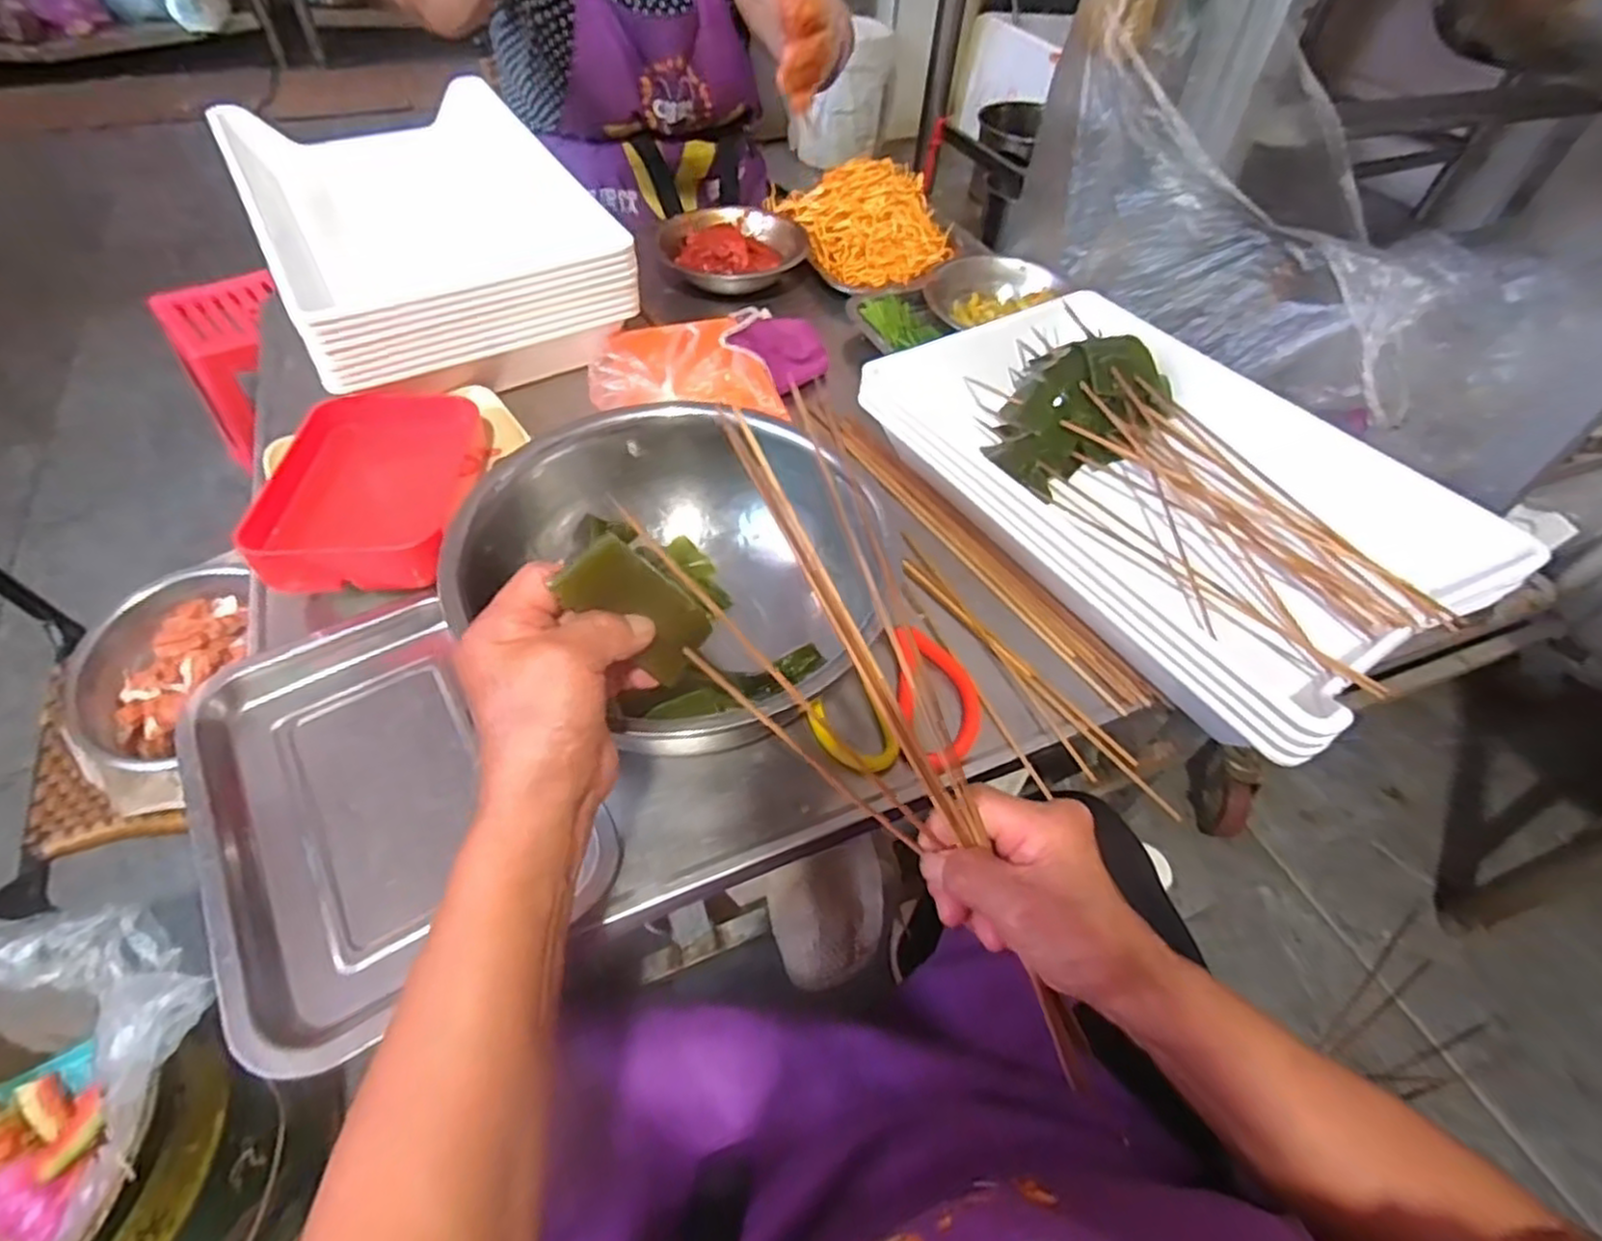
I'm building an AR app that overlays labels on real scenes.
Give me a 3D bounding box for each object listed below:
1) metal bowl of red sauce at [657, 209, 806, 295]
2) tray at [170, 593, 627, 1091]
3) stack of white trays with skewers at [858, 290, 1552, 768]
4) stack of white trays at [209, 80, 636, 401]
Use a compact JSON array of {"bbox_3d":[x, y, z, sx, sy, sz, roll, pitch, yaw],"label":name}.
[{"bbox_3d":[-0.075,-0.413,0.807,0.164,0.045,0.131,-1,52,-5],"label":"metal bowl of red sauce"},{"bbox_3d":[-0.237,0.094,0.422,0.179,0.030,0.252,-26,57,-22],"label":"tray"},{"bbox_3d":[0.259,-0.109,0.560,0.261,0.085,0.431,-27,58,-23],"label":"stack of white trays with skewers"},{"bbox_3d":[-0.348,-0.369,0.680,0.259,0.086,0.366,-25,57,-22],"label":"stack of white trays"}]

